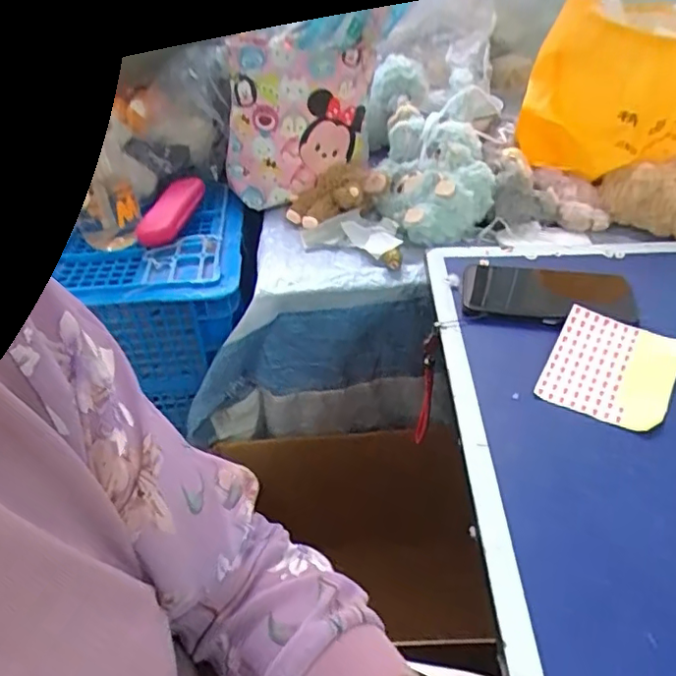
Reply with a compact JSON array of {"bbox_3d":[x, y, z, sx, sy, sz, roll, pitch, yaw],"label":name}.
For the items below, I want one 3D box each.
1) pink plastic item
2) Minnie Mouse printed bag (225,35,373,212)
[{"bbox_3d":[-0.216,-0.171,0.771,0.042,0.032,0.139,8,42,14],"label":"pink plastic item"},{"bbox_3d":[-0.056,-0.276,0.746,0.191,0.186,0.081,-2,40,2],"label":"Minnie Mouse printed bag"}]

